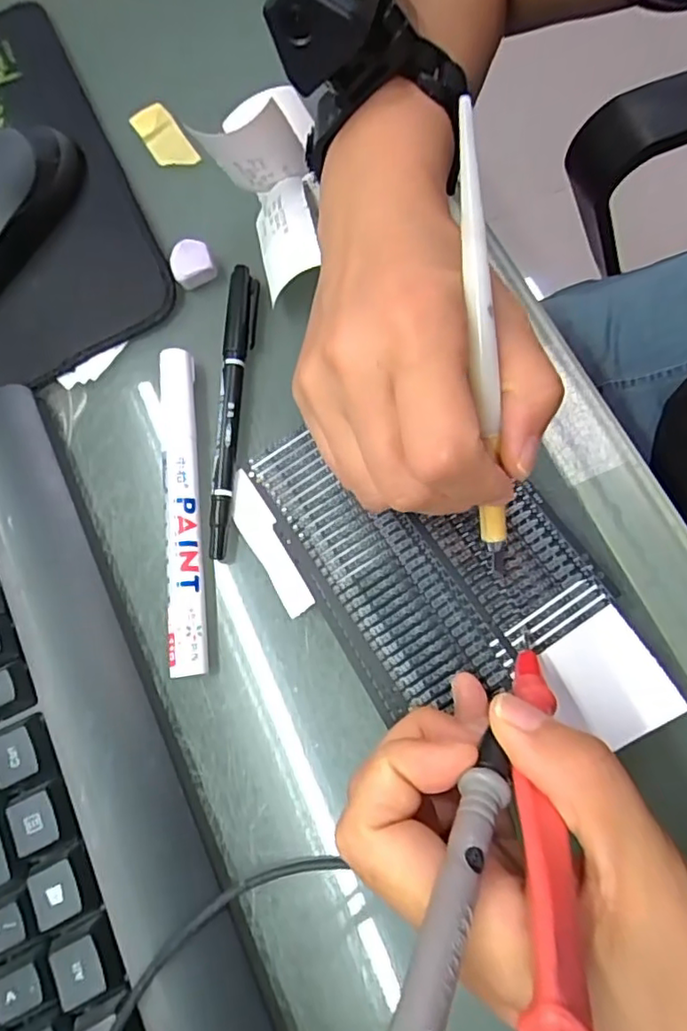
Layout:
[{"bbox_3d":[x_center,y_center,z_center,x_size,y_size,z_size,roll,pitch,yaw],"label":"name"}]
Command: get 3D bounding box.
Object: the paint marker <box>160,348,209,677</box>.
[{"bbox_3d":[-0.068,-0.005,0.256,0.015,0.020,0.141,-8,74,5],"label":"paint marker"}]

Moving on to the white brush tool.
[{"bbox_3d":[0.047,-0.047,0.197,0.008,0.151,0.006,-12,26,-3],"label":"white brush tool"}]

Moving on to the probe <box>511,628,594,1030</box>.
[{"bbox_3d":[0.054,0.080,0.161,0.012,0.014,0.146,12,33,5],"label":"probe"}]

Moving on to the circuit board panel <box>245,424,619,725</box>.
[{"bbox_3d":[0.029,0.007,0.235,0.095,0.004,0.122,-32,76,-2],"label":"circuit board panel"}]

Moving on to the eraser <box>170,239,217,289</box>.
[{"bbox_3d":[-0.074,-0.122,0.288,0.019,0.011,0.019,-27,73,-1],"label":"eraser"}]

